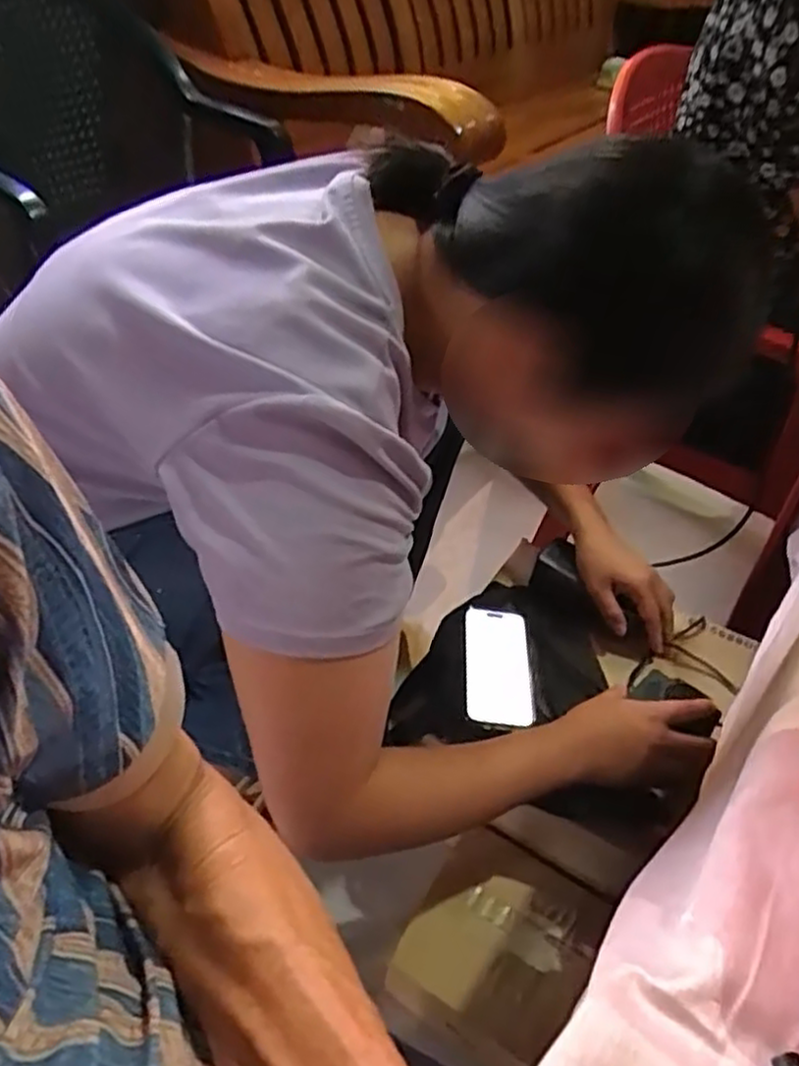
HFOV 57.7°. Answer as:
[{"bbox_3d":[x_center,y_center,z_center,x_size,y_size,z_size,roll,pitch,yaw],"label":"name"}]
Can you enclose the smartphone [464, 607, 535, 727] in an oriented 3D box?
[{"bbox_3d":[0.107,0.145,0.793,0.072,0.007,0.128,2,60,2],"label":"smartphone"}]

